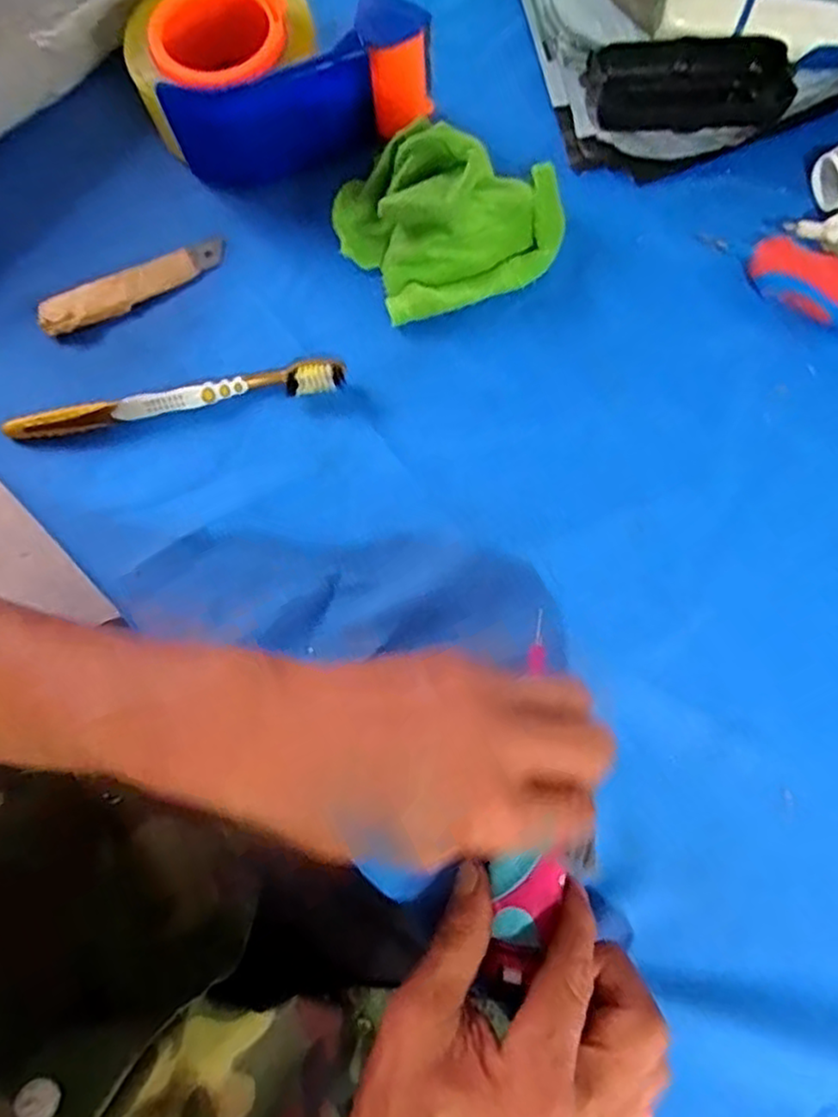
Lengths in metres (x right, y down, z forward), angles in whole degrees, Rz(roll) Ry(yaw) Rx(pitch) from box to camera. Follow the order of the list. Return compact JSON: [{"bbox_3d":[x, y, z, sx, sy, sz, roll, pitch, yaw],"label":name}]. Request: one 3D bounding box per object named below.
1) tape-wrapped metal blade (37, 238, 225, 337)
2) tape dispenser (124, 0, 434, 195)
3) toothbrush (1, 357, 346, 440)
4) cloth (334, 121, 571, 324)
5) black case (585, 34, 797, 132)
[{"bbox_3d":[-0.165,-0.159,0.396,0.109,0.007,0.022,-28,78,-5],"label":"tape-wrapped metal blade"},{"bbox_3d":[-0.081,-0.287,0.396,0.157,0.059,0.109,-19,78,-3],"label":"tape dispenser"},{"bbox_3d":[-0.133,-0.087,0.376,0.186,0.015,0.017,-8,77,-1],"label":"toothbrush"},{"bbox_3d":[0.019,-0.190,0.382,0.125,0.049,0.086,-19,78,-3],"label":"cloth"},{"bbox_3d":[0.158,-0.279,0.408,0.109,0.025,0.050,-2,77,0],"label":"black case"}]

